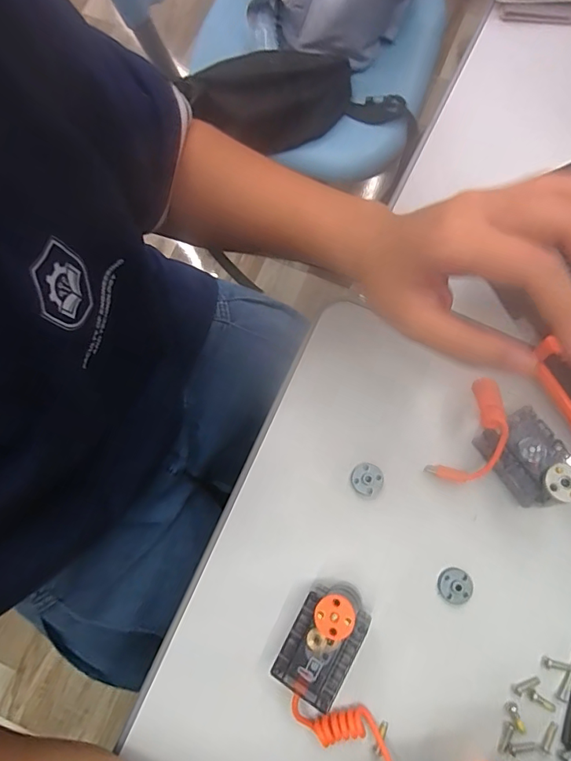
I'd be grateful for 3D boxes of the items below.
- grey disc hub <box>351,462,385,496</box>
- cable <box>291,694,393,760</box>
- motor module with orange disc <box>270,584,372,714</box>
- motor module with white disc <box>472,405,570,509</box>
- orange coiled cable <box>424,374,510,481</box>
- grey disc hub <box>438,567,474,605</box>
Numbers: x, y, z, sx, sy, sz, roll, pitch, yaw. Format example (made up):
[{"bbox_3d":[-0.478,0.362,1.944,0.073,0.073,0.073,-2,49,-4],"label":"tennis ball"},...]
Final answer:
[{"bbox_3d":[0.057,0.068,0.320,0.021,0.004,0.021,0,75,2],"label":"grey disc hub"},{"bbox_3d":[0.040,0.223,0.277,0.038,0.022,0.081,-32,76,-6],"label":"cable"},{"bbox_3d":[0.023,0.158,0.285,0.040,0.044,0.069,28,78,7],"label":"motor module with orange disc"},{"bbox_3d":[0.162,0.052,0.305,0.040,0.039,0.061,-31,78,-6],"label":"motor module with white disc"},{"bbox_3d":[0.124,0.037,0.304,0.035,0.018,0.074,19,111,7],"label":"orange coiled cable"},{"bbox_3d":[0.113,0.136,0.305,0.023,0.004,0.021,0,75,2],"label":"grey disc hub"}]

